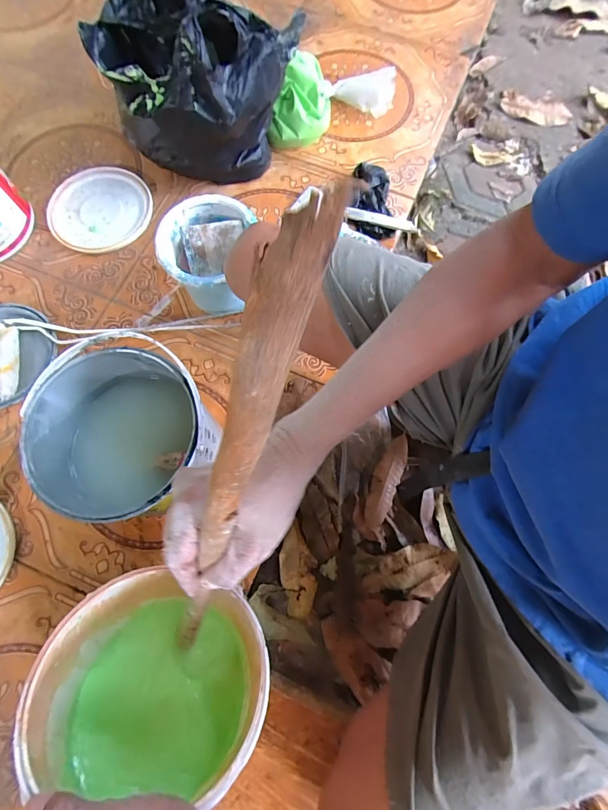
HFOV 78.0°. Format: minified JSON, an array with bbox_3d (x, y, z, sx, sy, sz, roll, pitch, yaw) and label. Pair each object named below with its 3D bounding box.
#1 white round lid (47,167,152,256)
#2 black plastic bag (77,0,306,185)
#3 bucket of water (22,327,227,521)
[{"bbox_3d":[-0.365,-0.355,0.673,0.173,0.013,0.175,-12,74,-3],"label":"white round lid"},{"bbox_3d":[-0.158,-0.486,0.604,0.270,0.232,0.155,7,74,3],"label":"black plastic bag"},{"bbox_3d":[-0.199,0.045,0.470,0.176,0.190,0.180,0,73,1],"label":"bucket of water"}]

